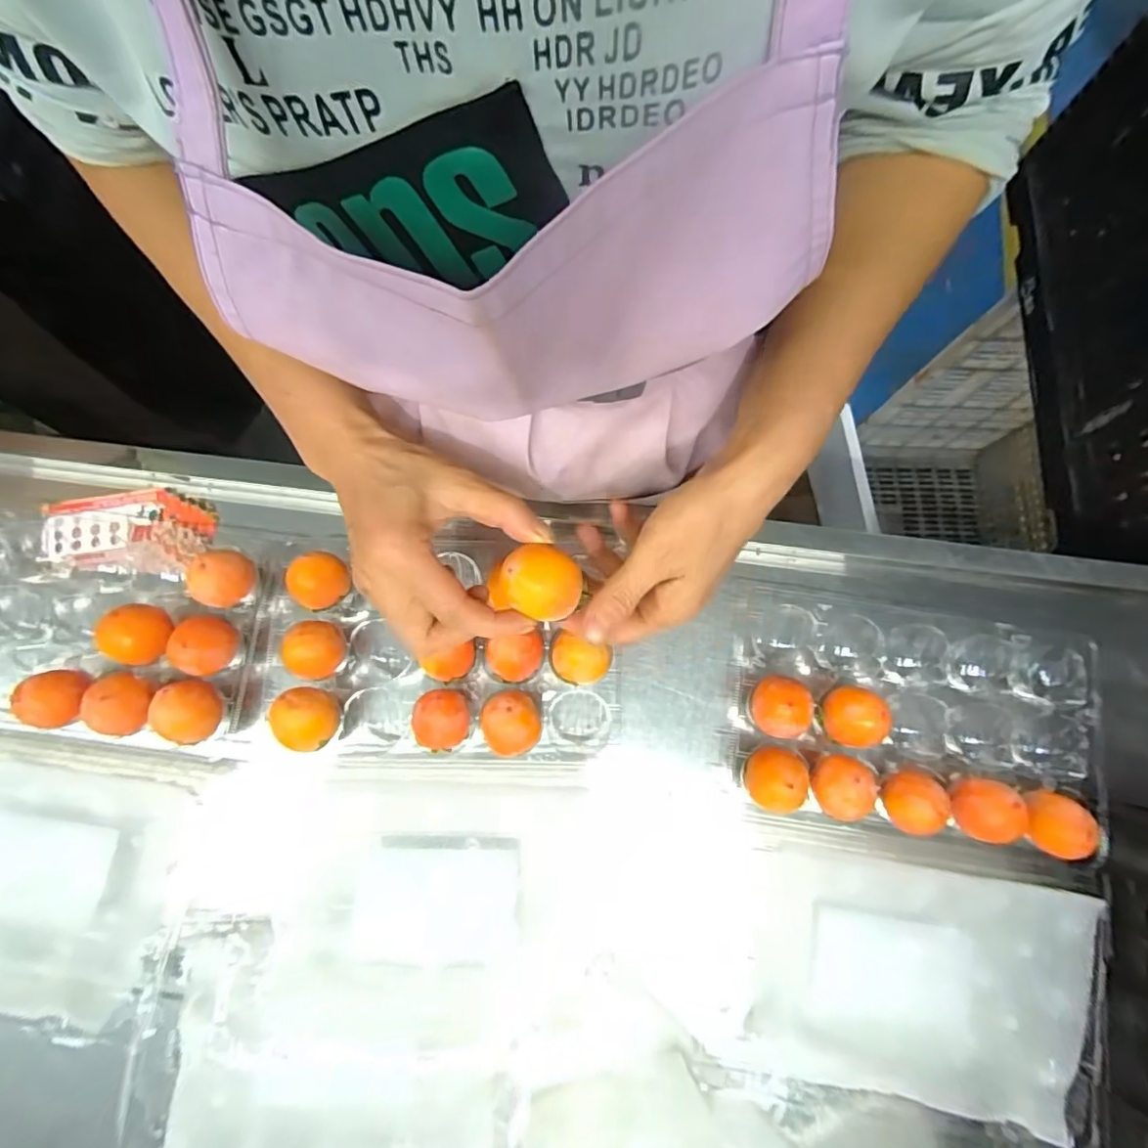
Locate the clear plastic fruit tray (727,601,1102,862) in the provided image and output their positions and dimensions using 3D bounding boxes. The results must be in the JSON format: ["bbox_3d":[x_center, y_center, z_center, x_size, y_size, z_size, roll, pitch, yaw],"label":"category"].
[{"bbox_3d":[0.231,0.098,0.378,0.231,0.051,0.145,9,77,0],"label":"clear plastic fruit tray"}]

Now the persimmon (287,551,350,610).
[{"bbox_3d":[-0.173,0.005,0.380,0.034,0.029,0.038,27,78,4],"label":"persimmon"}]

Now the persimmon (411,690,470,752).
[{"bbox_3d":[-0.086,0.096,0.371,0.034,0.046,0.037,0,77,-2],"label":"persimmon"}]

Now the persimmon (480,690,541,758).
[{"bbox_3d":[-0.041,0.098,0.369,0.039,0.042,0.041,-6,79,-2],"label":"persimmon"}]

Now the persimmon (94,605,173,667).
[{"bbox_3d":[-0.290,0.041,0.374,0.035,0.033,0.039,7,77,0],"label":"persimmon"}]

